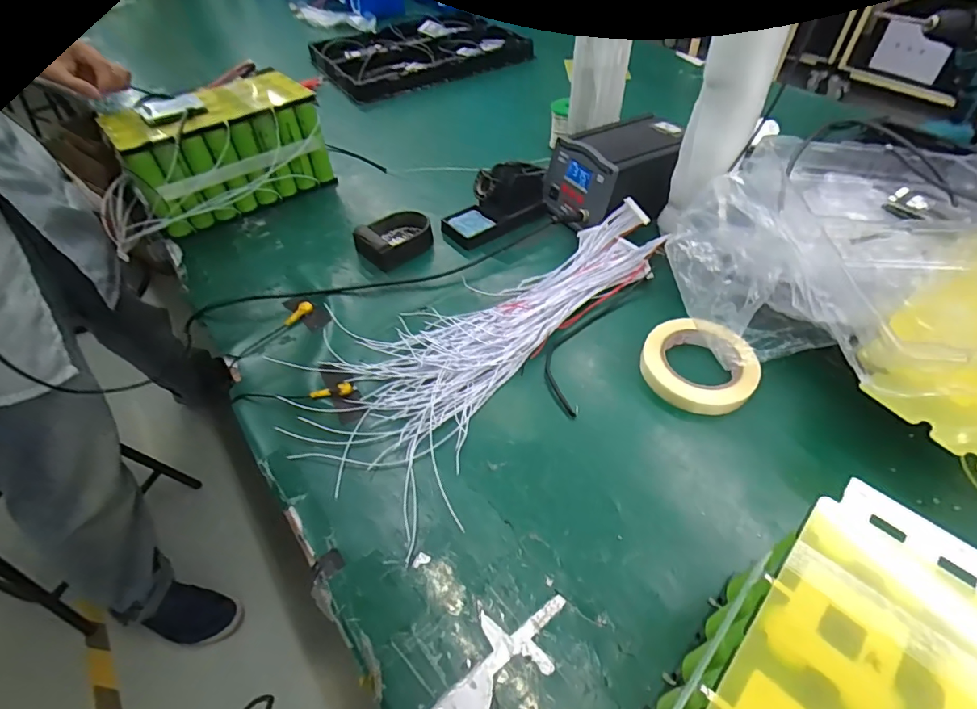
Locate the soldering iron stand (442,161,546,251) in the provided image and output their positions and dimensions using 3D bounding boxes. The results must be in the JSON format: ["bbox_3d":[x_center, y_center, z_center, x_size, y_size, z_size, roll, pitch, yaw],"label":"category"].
[{"bbox_3d":[0.023,-0.233,0.727,0.193,0.072,0.083,-31,56,-23],"label":"soldering iron stand"}]

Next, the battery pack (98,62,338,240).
[{"bbox_3d":[-0.401,-0.314,0.756,0.279,0.156,0.128,-29,54,-21],"label":"battery pack"}]

